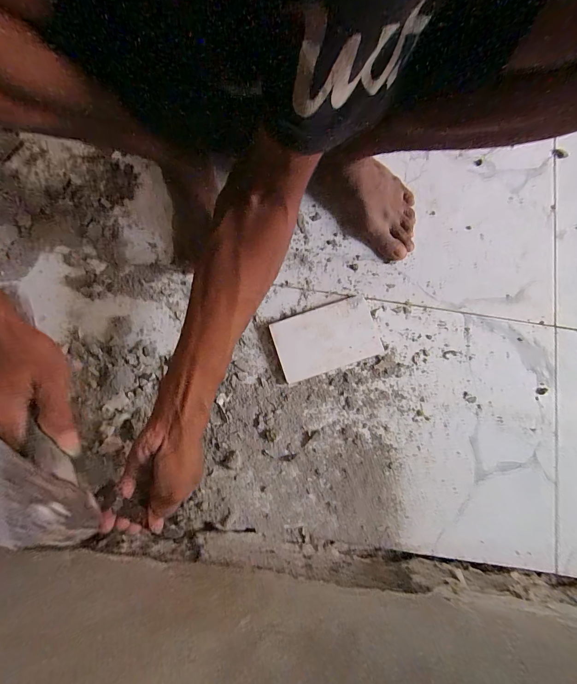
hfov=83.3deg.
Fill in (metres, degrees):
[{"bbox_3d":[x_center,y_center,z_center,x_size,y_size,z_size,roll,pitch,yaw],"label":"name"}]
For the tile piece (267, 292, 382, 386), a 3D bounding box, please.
[{"bbox_3d":[0.053,-0.006,0.464,0.143,0.015,0.091,-18,81,-4],"label":"tile piece"}]

